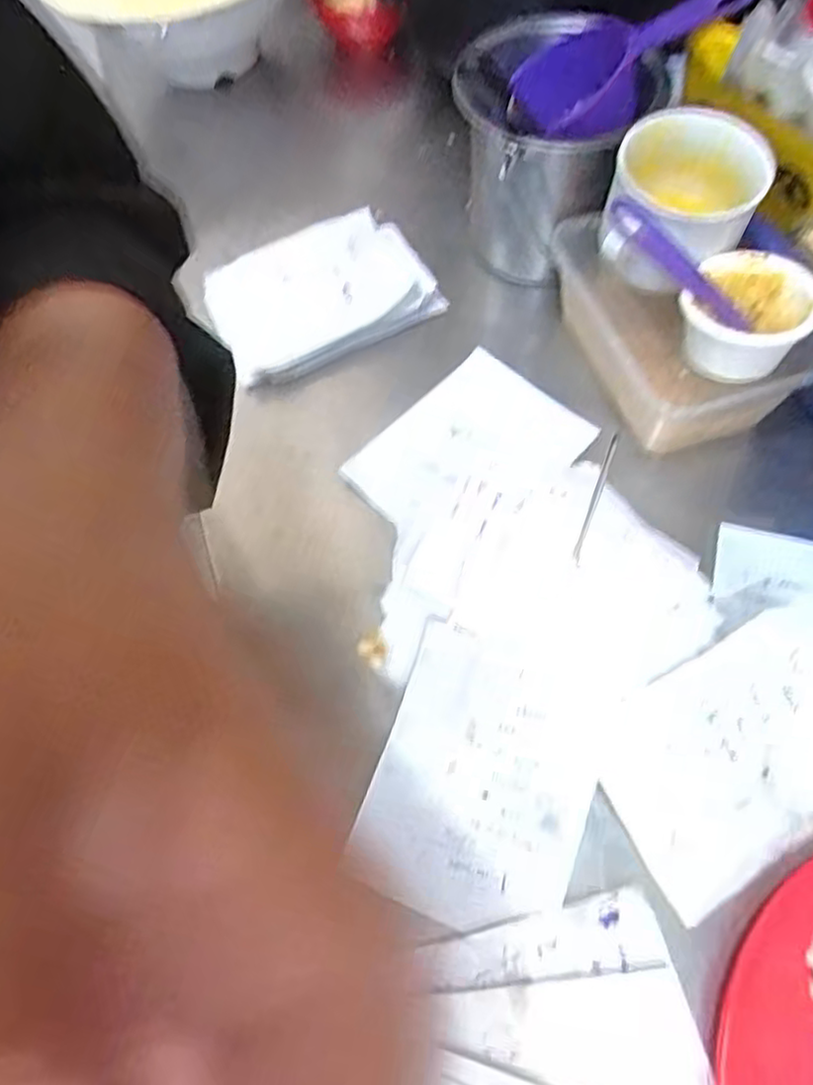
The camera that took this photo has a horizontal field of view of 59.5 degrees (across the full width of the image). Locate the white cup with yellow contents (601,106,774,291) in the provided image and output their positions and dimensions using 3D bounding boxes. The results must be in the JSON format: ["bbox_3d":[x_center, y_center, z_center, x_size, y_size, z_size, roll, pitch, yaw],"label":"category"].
[{"bbox_3d":[0.163,-0.201,0.420,0.085,0.060,0.081,12,64,10],"label":"white cup with yellow contents"}]

